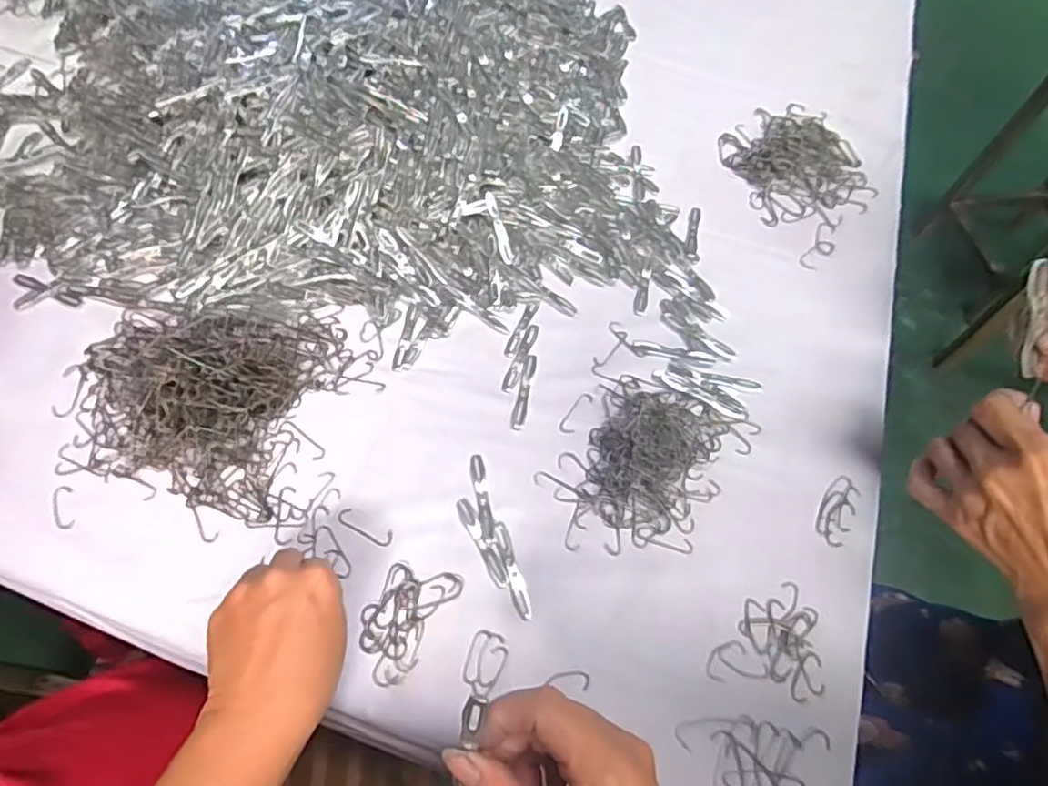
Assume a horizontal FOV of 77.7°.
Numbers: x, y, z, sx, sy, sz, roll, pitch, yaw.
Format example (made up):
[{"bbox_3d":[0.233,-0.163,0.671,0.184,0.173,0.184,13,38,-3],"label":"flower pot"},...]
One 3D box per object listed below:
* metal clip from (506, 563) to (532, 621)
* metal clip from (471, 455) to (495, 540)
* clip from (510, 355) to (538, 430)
[{"bbox_3d":[-0.003,0.138,0.456,0.012,0.004,0.039,-15,62,-12],"label":"metal clip"},{"bbox_3d":[-0.031,0.077,0.489,0.010,0.004,0.067,-8,61,-8],"label":"metal clip"},{"bbox_3d":[0.000,-0.001,0.537,0.011,0.004,0.069,12,60,3],"label":"clip"}]

